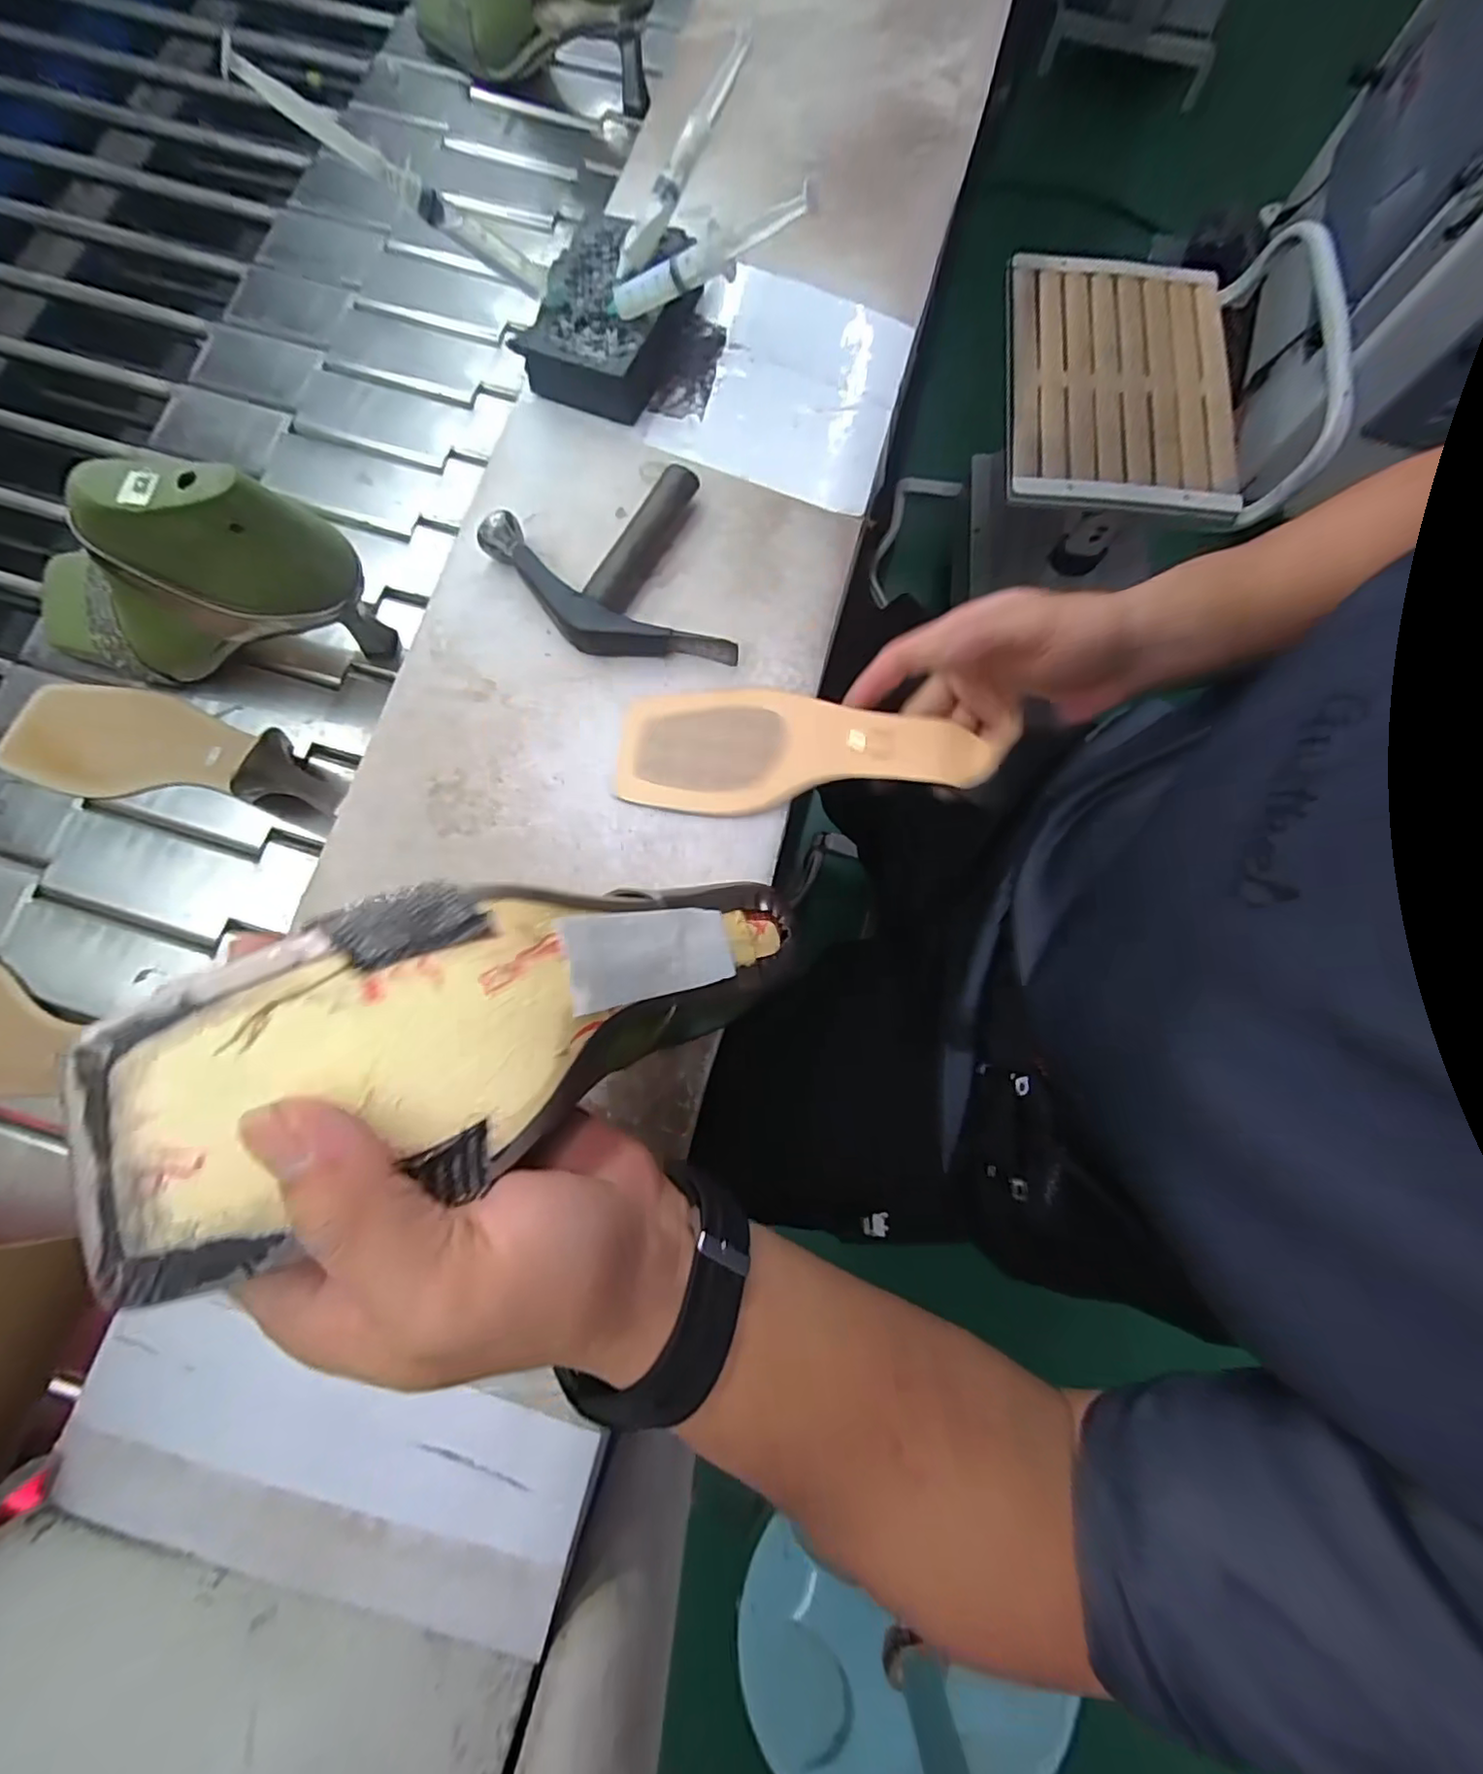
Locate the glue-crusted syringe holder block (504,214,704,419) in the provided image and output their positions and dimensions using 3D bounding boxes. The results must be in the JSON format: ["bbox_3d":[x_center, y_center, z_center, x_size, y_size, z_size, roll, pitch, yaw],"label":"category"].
[{"bbox_3d":[-0.086,-0.384,0.426,0.088,0.039,0.128,16,77,3],"label":"glue-crusted syringe holder block"}]

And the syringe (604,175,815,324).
[{"bbox_3d":[-0.025,-0.363,0.367,0.141,0.022,0.017,5,74,32],"label":"syringe"}]

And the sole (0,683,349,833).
[{"bbox_3d":[-0.371,-0.087,0.403,0.238,0.053,0.080,16,77,3],"label":"sole"}]

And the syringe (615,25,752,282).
[{"bbox_3d":[-0.037,-0.456,0.395,0.015,0.023,0.141,35,100,7],"label":"syringe"}]

